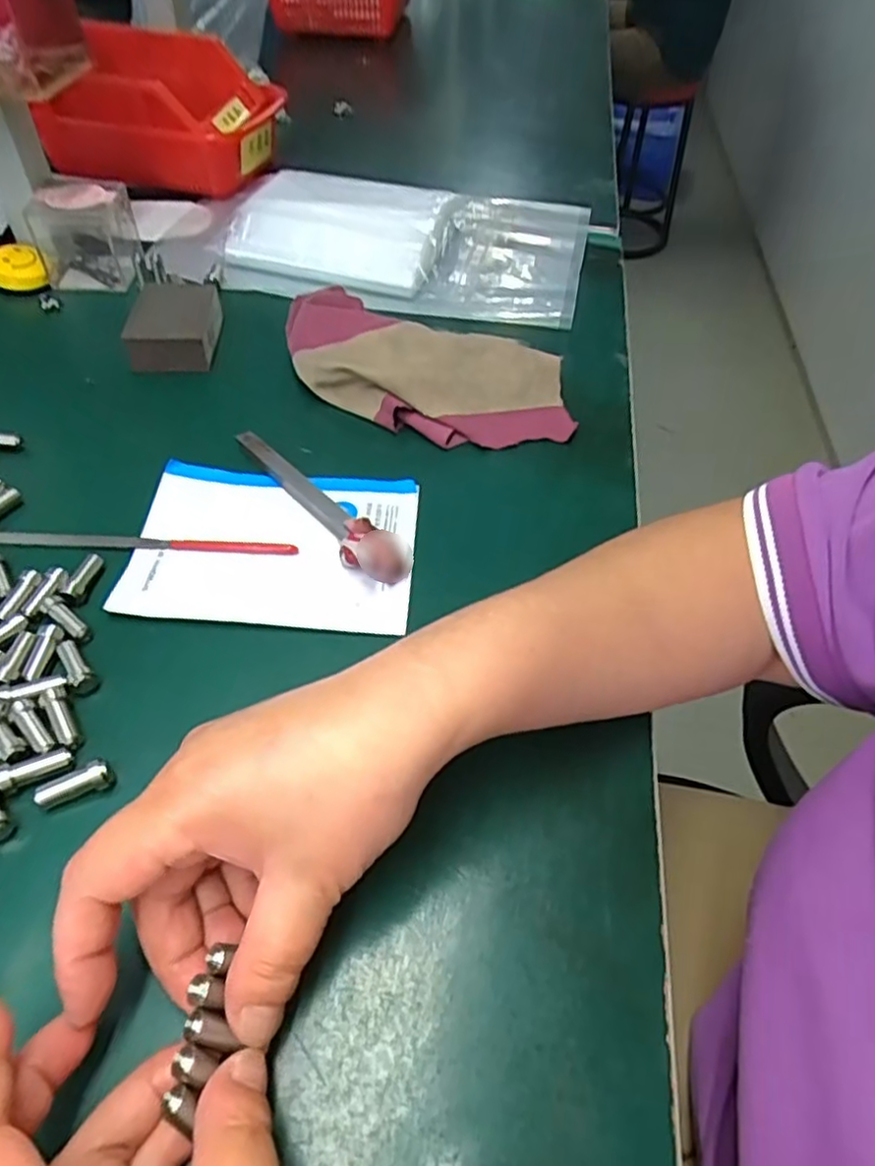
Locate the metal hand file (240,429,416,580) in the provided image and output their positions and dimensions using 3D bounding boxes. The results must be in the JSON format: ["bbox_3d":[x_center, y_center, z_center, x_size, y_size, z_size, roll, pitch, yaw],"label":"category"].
[{"bbox_3d":[-0.068,-0.043,0.367,0.137,0.019,0.024,39,58,25],"label":"metal hand file"}]

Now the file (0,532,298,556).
[{"bbox_3d":[-0.150,-0.021,0.354,0.157,0.007,0.007,3,50,-2],"label":"file"}]

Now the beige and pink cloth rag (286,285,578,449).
[{"bbox_3d":[-0.009,-0.137,0.436,0.198,0.037,0.086,23,52,15],"label":"beige and pink cloth rag"}]

